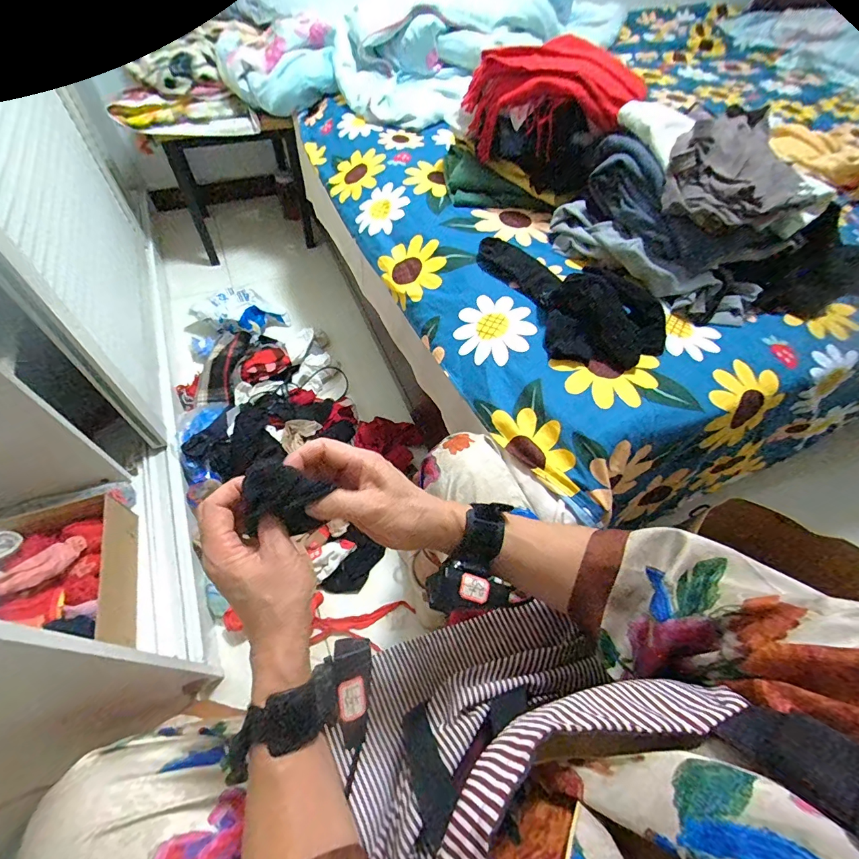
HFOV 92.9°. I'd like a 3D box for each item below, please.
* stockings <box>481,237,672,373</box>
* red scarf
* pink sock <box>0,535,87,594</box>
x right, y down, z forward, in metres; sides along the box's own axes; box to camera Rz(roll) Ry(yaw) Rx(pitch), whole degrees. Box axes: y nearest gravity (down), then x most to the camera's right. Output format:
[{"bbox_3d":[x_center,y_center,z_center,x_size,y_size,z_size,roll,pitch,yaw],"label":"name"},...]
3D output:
[{"bbox_3d":[0.222,-0.232,0.641,0.174,0.072,0.320,-17,59,-15],"label":"stockings"},{"bbox_3d":[0.214,-0.591,0.736,0.291,0.144,0.140,21,57,9],"label":"red scarf"},{"bbox_3d":[-0.687,0.243,0.724,0.055,0.028,0.143,24,29,12],"label":"pink sock"}]

